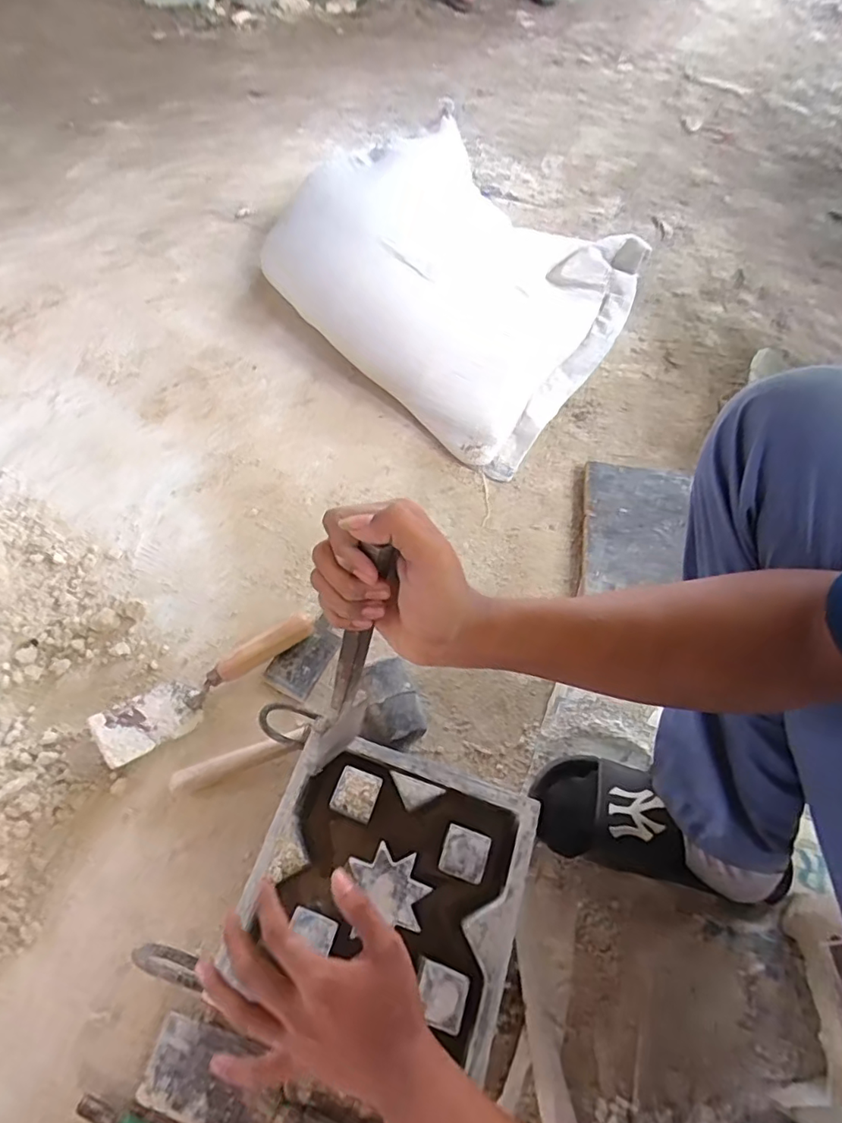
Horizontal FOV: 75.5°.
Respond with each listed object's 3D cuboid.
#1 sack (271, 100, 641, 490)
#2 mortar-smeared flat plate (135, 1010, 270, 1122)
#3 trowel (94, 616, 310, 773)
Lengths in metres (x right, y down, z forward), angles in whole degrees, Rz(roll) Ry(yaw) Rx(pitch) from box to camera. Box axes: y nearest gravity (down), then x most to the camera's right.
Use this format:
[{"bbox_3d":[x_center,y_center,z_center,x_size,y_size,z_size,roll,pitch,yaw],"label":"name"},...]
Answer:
[{"bbox_3d":[0.046,-0.467,0.915,0.531,0.221,0.429,35,66,18],"label":"sack"},{"bbox_3d":[-0.202,0.477,0.504,0.107,0.008,0.069,17,62,9],"label":"mortar-smeared flat plate"},{"bbox_3d":[-0.258,0.141,0.669,0.261,0.051,0.066,-37,67,-19],"label":"trowel"}]

